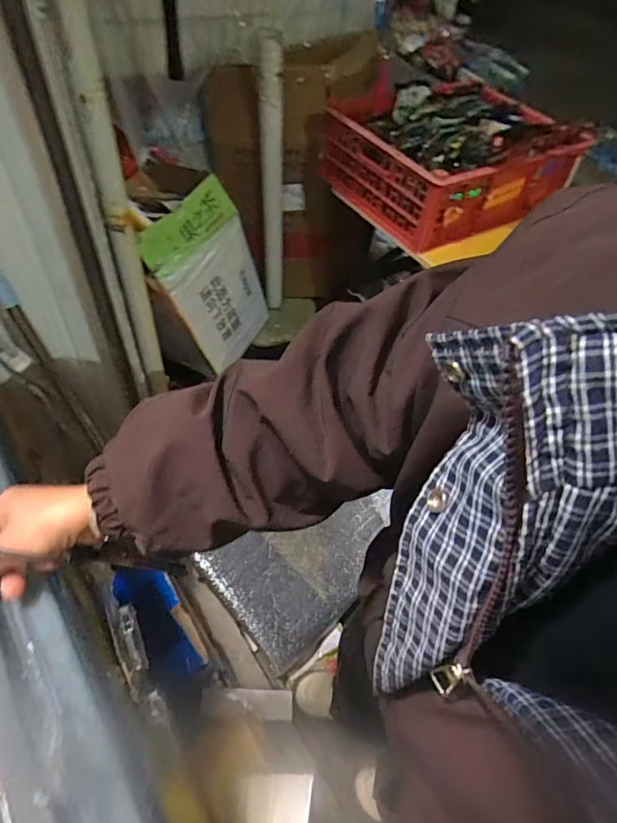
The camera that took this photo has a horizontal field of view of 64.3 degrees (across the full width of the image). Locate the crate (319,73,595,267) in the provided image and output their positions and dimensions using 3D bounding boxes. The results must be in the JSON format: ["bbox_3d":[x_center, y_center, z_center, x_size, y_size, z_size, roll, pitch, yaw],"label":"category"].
[{"bbox_3d":[0.311,-0.542,1.081,0.443,0.203,0.372,-25,51,-24],"label":"crate"}]

